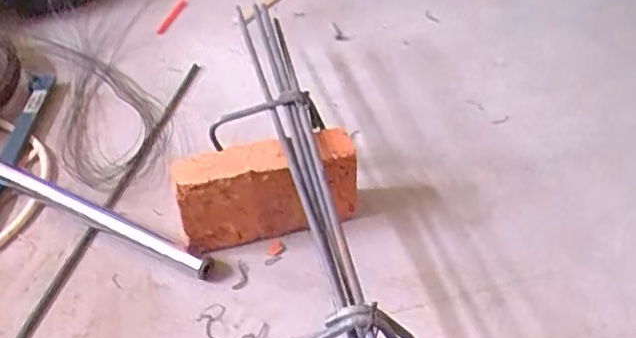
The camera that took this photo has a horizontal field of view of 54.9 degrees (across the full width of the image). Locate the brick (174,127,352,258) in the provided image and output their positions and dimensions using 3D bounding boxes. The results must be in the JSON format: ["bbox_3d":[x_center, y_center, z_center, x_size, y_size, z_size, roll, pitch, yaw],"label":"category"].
[{"bbox_3d":[-0.053,0.027,0.674,0.192,0.109,0.066,-12,44,-8],"label":"brick"}]

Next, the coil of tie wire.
[{"bbox_3d":[-0.297,-0.094,0.864,0.139,0.030,0.353,-18,45,-15],"label":"coil of tie wire"}]

